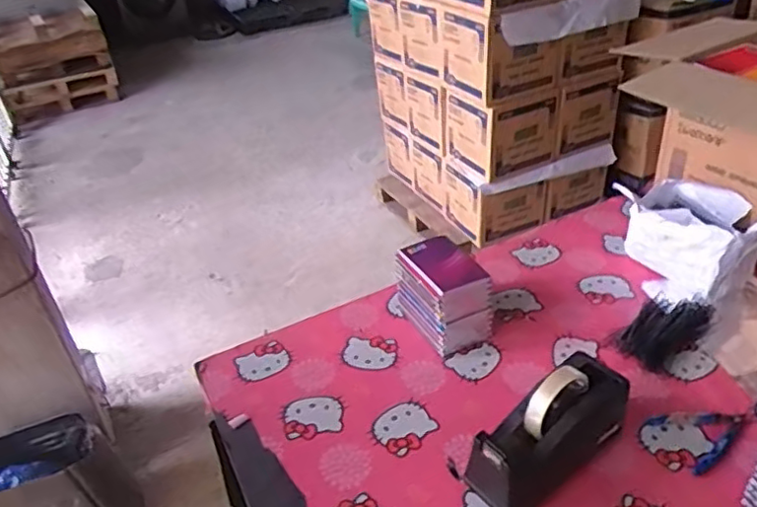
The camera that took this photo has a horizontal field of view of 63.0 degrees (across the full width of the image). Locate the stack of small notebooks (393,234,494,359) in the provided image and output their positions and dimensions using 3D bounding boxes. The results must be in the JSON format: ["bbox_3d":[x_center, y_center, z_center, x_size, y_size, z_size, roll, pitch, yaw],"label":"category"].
[{"bbox_3d":[0.090,0.056,0.941,0.103,0.124,0.155,-18,36,-18],"label":"stack of small notebooks"}]

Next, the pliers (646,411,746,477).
[{"bbox_3d":[0.398,0.216,0.755,0.109,0.008,0.082,-18,36,-18],"label":"pliers"}]

